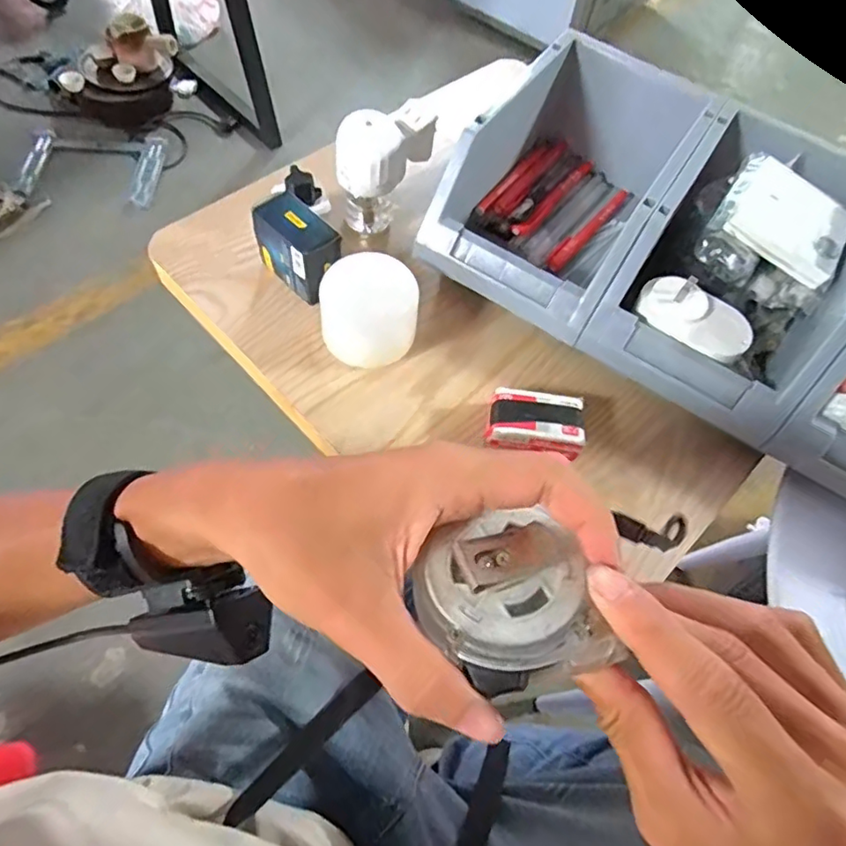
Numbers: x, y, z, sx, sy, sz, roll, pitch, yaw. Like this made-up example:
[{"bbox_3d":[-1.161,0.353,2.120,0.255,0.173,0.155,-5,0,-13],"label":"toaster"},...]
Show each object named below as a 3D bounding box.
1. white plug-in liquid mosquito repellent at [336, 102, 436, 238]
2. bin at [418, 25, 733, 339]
[{"bbox_3d":[-0.037,-0.226,0.512,0.052,0.098,0.089,31,64,12],"label":"white plug-in liquid mosquito repellent"},{"bbox_3d":[0.130,-0.209,0.508,0.158,0.106,0.262,30,64,12],"label":"bin"}]

